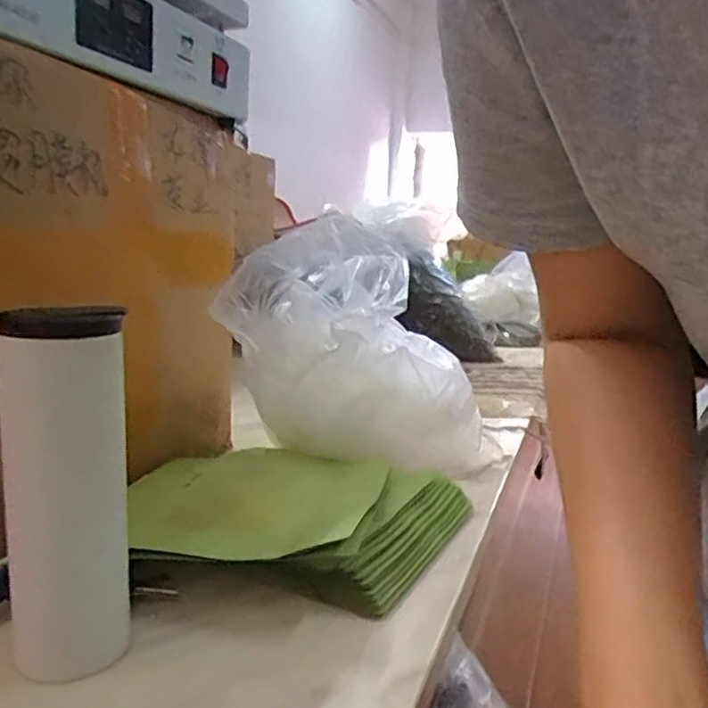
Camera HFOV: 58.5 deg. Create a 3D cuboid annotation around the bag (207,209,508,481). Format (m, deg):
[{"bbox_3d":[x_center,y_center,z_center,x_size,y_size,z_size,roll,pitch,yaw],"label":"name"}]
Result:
[{"bbox_3d":[-0.003,-0.002,0.656,0.183,0.235,0.252,11,14,36],"label":"bag"}]

